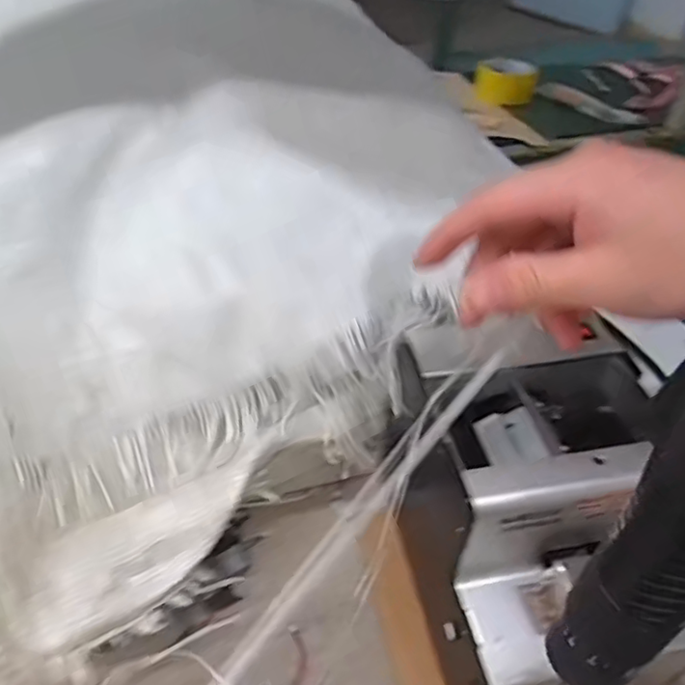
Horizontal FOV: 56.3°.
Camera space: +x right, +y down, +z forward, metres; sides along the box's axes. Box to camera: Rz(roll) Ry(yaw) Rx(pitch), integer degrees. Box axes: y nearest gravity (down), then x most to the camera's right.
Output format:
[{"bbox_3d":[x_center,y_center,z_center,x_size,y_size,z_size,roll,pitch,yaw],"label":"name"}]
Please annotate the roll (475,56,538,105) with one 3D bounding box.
[{"bbox_3d":[0.253,-0.408,0.998,0.089,0.044,0.089,1,43,-1],"label":"roll"}]

